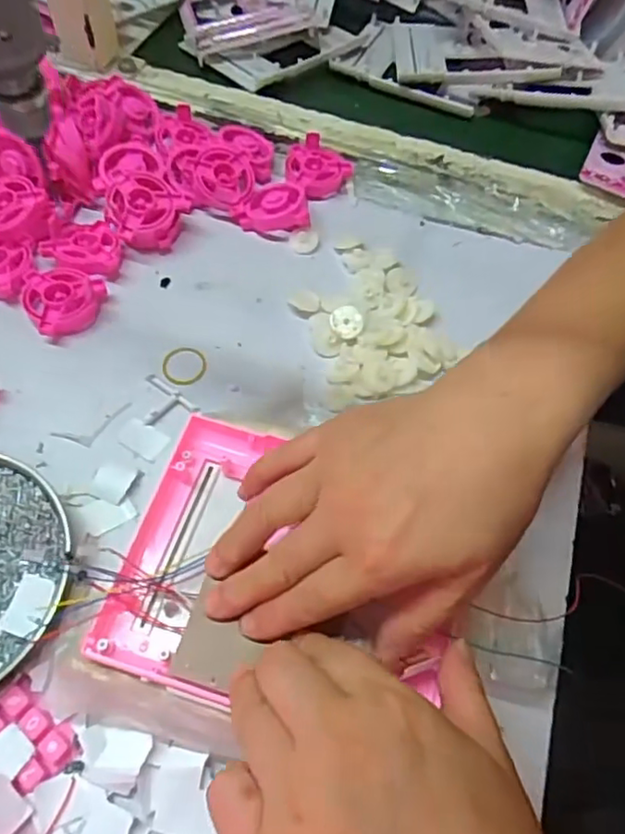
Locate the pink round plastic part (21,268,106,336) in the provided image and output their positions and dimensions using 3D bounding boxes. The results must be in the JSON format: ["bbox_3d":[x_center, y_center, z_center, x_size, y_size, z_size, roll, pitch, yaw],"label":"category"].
[{"bbox_3d":[-0.170,-0.082,0.423,0.052,0.020,0.051,2,59,-3],"label":"pink round plastic part"}]

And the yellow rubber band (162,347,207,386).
[{"bbox_3d":[-0.085,-0.035,0.408,0.029,0.004,0.032,-12,60,-11],"label":"yellow rubber band"}]

